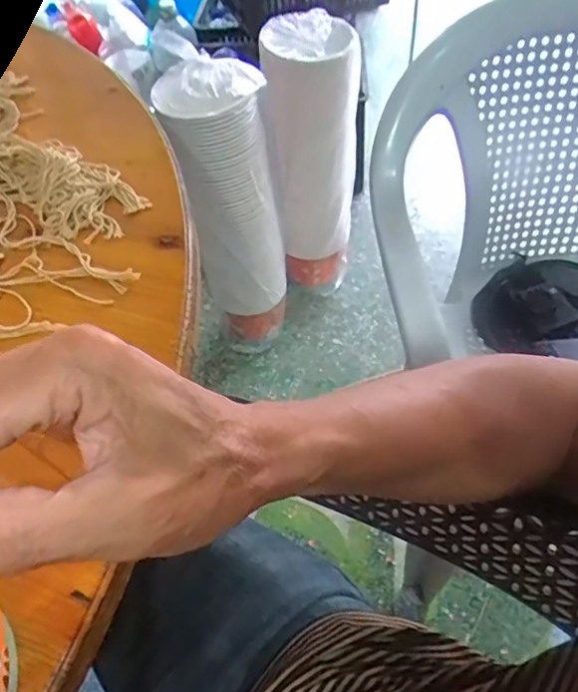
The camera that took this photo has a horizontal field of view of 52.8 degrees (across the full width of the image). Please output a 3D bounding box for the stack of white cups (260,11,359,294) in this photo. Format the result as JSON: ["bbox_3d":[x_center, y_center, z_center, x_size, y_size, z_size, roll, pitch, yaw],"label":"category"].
[{"bbox_3d":[0.049,-0.327,1.142,0.159,0.553,0.133,0,53,6],"label":"stack of white cups"}]

